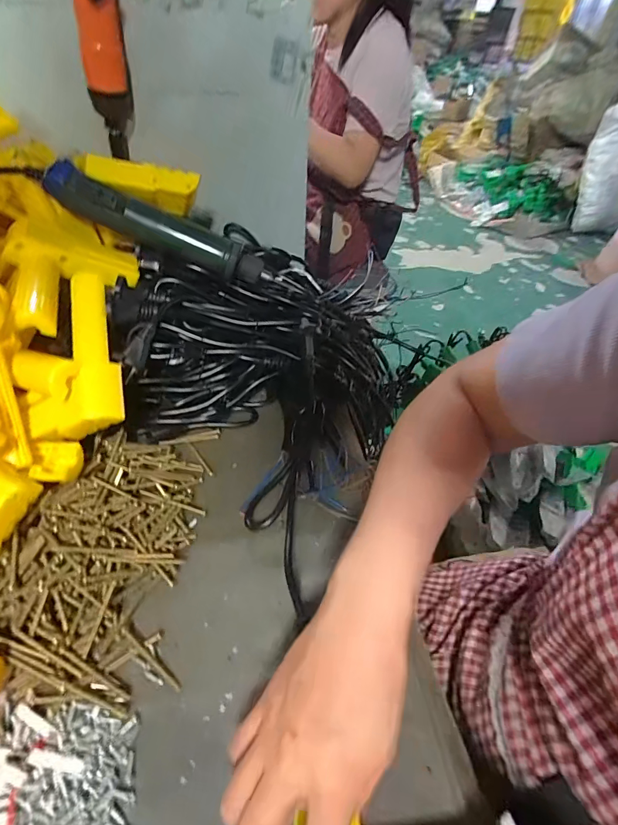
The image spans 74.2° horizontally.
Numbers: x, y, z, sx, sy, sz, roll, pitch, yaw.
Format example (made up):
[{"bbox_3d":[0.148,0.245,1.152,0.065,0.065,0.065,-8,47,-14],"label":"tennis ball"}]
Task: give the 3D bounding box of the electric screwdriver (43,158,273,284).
[{"bbox_3d":[-0.153,-0.194,0.440,0.226,0.041,0.034,19,45,-17],"label":"electric screwdriver"}]

